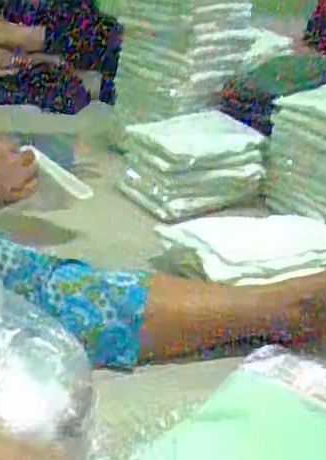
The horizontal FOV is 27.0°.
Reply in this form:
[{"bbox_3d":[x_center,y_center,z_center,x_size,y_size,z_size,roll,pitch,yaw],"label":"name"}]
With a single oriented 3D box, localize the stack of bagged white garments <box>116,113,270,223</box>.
[{"bbox_3d":[0.042,-0.103,1.083,0.201,0.114,0.150,-8,29,-21],"label":"stack of bagged white garments"}]

